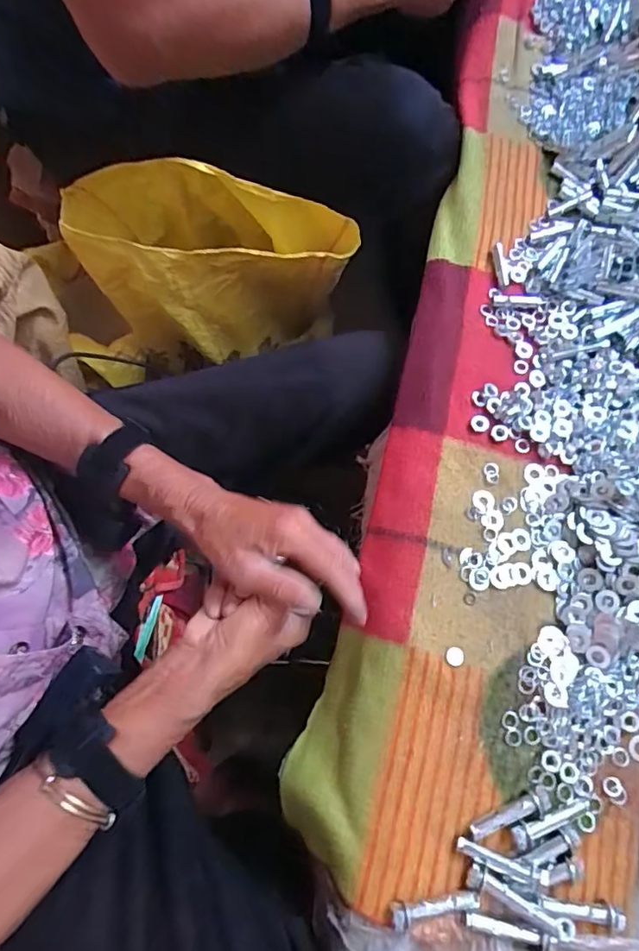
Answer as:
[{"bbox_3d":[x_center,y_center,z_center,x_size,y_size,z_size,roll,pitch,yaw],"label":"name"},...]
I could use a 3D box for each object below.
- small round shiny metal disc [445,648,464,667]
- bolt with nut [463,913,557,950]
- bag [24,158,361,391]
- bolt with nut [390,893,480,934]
[{"bbox_3d":[0.099,0.133,0.385,0.013,0.004,0.013,10,73,2],"label":"small round shiny metal disc"},{"bbox_3d":[0.120,0.289,0.331,0.055,0.006,0.009,13,73,3],"label":"bolt with nut"},{"bbox_3d":[-0.140,-0.246,0.642,0.326,0.223,0.191,-12,73,-4],"label":"bag"},{"bbox_3d":[0.074,0.279,0.336,0.057,0.009,0.014,-7,73,-3],"label":"bolt with nut"}]

